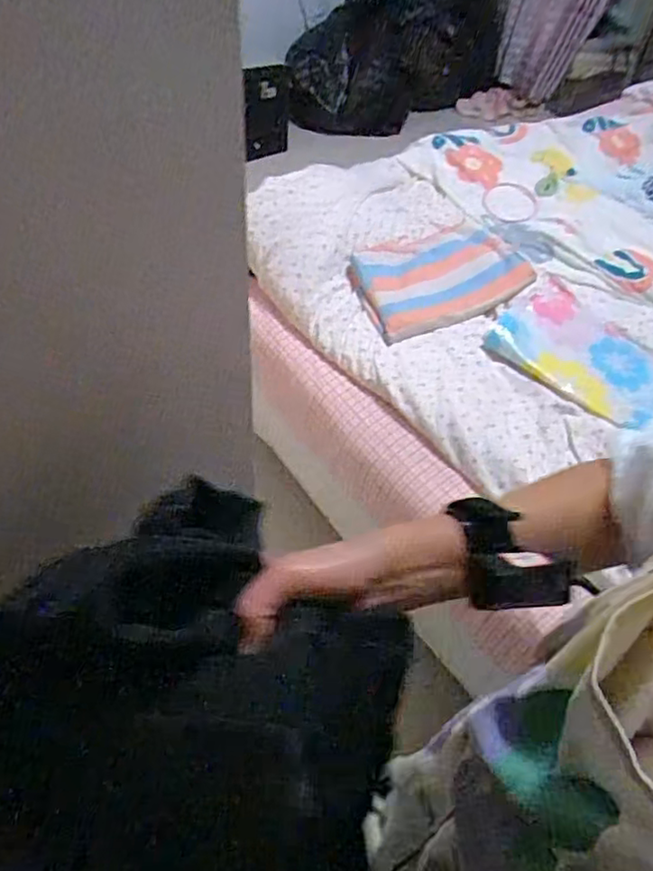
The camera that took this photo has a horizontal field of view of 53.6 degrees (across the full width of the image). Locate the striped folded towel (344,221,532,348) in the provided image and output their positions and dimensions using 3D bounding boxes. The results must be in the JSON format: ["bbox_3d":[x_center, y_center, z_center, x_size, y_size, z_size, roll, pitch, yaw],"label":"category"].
[{"bbox_3d":[0.224,-0.331,1.299,0.369,0.044,0.255,-20,56,-20],"label":"striped folded towel"}]

